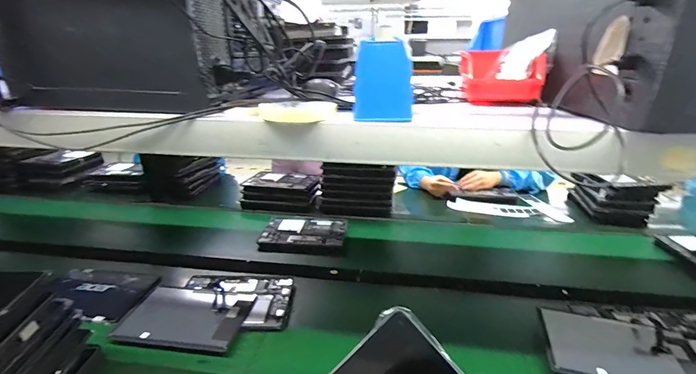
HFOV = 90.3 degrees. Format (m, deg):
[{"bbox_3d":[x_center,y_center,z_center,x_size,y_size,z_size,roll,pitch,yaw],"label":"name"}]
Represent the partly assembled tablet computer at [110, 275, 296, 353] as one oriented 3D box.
[{"bbox_3d":[-0.299,0.265,0.766,0.337,0.020,0.220,2,22,4],"label":"partly assembled tablet computer"}]

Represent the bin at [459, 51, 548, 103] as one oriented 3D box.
[{"bbox_3d":[0.241,-0.181,0.561,0.109,0.068,0.143,5,22,11],"label":"bin"}]

